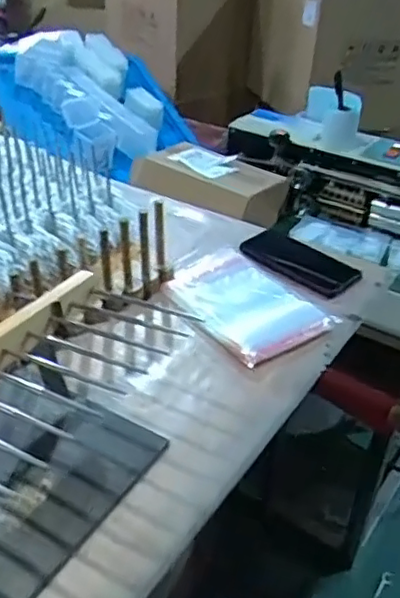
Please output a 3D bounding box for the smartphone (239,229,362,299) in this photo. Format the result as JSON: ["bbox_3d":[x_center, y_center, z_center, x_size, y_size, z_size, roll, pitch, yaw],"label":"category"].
[{"bbox_3d":[0.136,-0.053,0.870,0.166,0.007,0.083,29,52,28],"label":"smartphone"}]

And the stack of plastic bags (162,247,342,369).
[{"bbox_3d":[0.056,0.004,0.799,0.149,0.028,0.209,-22,40,-31],"label":"stack of plastic bags"}]

